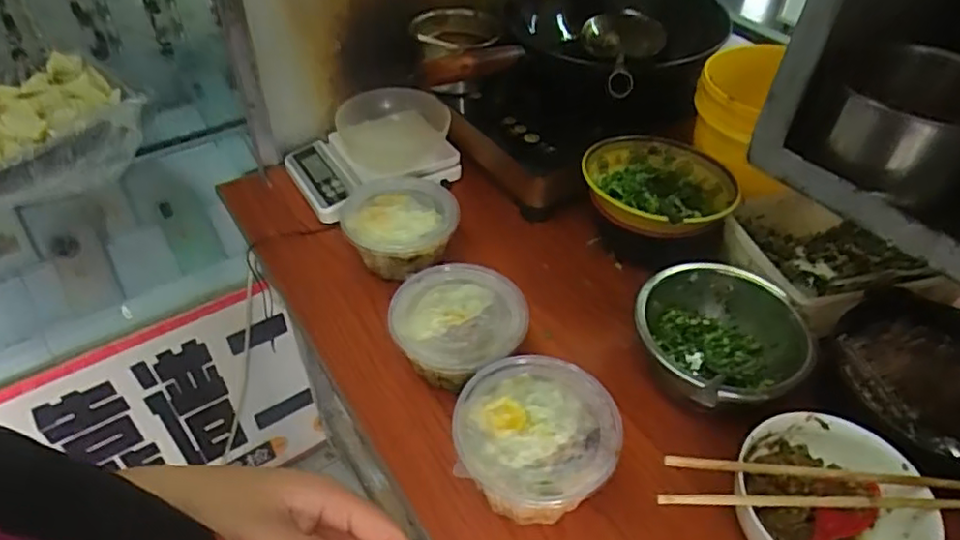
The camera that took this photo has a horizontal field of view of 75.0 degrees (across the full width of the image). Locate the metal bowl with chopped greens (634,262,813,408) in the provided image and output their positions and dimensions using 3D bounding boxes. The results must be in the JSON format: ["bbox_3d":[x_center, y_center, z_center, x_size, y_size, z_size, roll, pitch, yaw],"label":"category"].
[{"bbox_3d":[0.242,0.081,0.659,0.167,0.080,0.185,25,49,22],"label":"metal bowl with chopped greens"}]

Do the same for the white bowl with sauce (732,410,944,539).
[{"bbox_3d":[0.291,0.199,0.538,0.150,0.075,0.137,1,44,-1],"label":"white bowl with sauce"}]

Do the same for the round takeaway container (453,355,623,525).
[{"bbox_3d":[0.049,0.162,0.569,0.137,0.093,0.135,1,44,-1],"label":"round takeaway container"}]

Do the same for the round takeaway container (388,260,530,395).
[{"bbox_3d":[-0.021,0.065,0.676,0.135,0.075,0.133,1,44,-1],"label":"round takeaway container"}]

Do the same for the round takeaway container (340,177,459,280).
[{"bbox_3d":[-0.098,-0.043,0.787,0.138,0.074,0.145,1,44,-1],"label":"round takeaway container"}]

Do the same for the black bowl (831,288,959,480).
[{"bbox_3d":[0.434,0.121,0.605,0.180,0.076,0.185,1,44,-1],"label":"black bowl"}]

